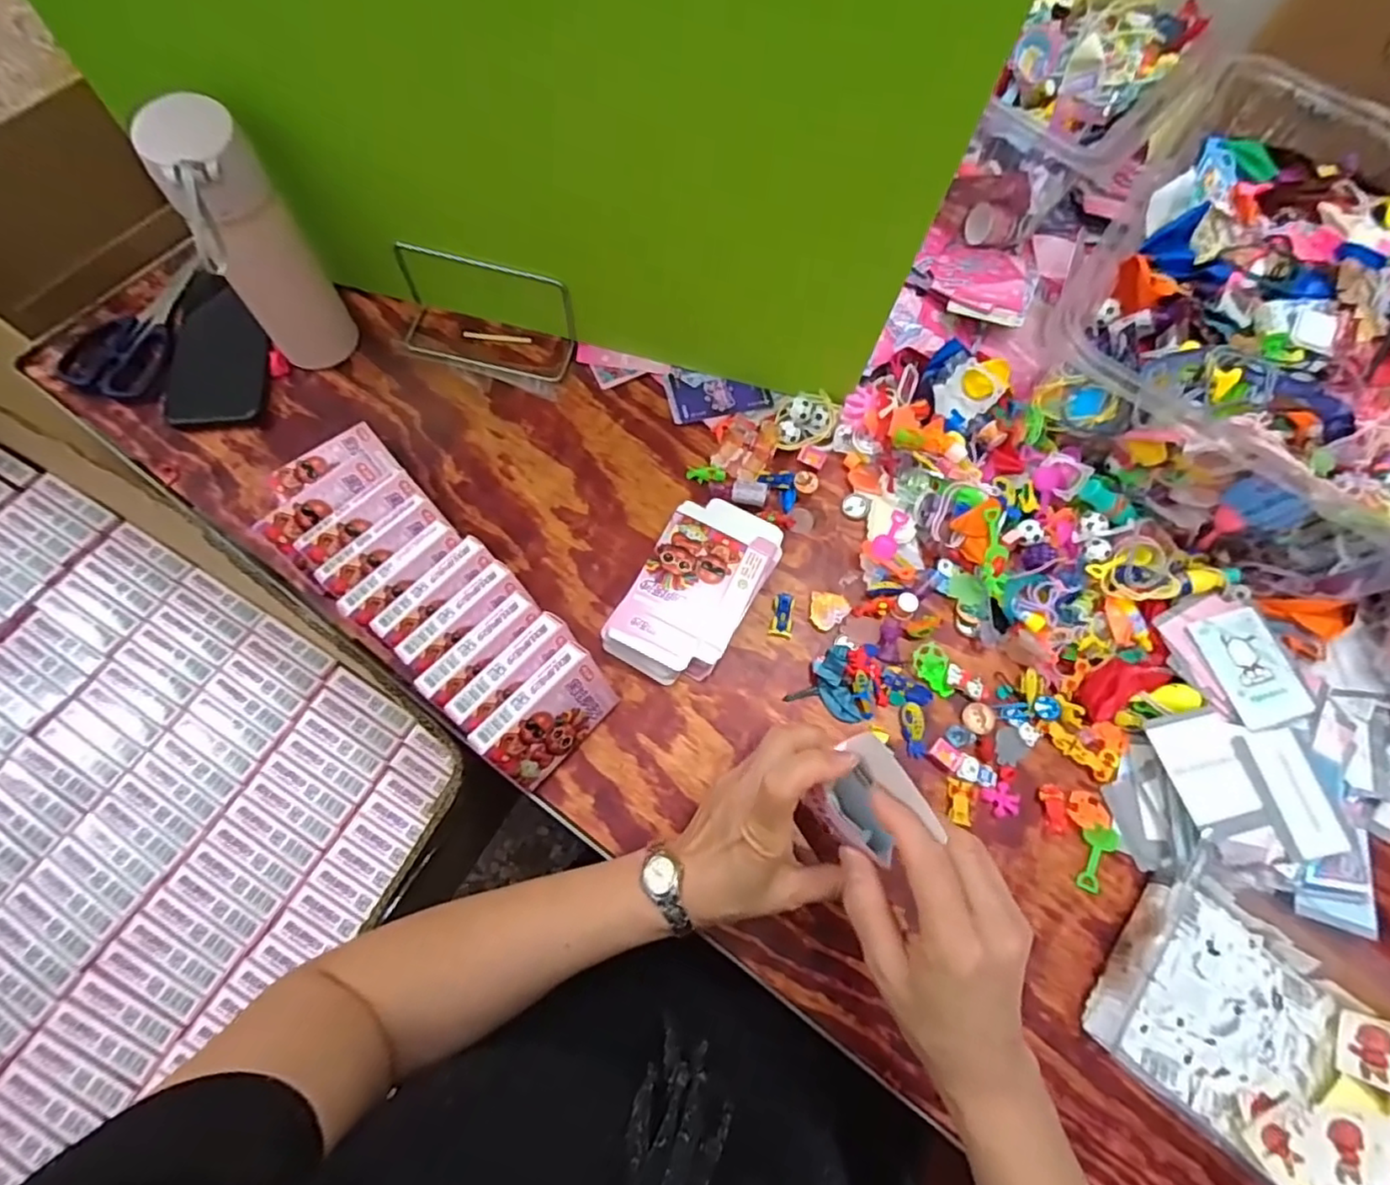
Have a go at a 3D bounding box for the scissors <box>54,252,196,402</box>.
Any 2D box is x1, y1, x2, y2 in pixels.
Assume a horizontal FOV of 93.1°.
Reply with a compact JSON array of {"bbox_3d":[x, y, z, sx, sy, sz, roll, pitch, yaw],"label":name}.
[{"bbox_3d":[-0.494,-0.243,0.588,0.079,0.015,0.153,15,71,3],"label":"scissors"}]

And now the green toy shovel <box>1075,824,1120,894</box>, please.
[{"bbox_3d":[0.292,0.194,0.477,0.024,0.004,0.047,22,71,5],"label":"green toy shovel"}]

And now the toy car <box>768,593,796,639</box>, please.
[{"bbox_3d":[0.070,0.018,0.528,0.018,0.008,0.037,8,70,0],"label":"toy car"}]

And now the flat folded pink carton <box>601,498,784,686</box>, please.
[{"bbox_3d":[0.002,-0.003,0.520,0.088,0.026,0.153,29,72,8],"label":"flat folded pink carton"}]

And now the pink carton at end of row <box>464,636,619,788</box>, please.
[{"bbox_3d":[-0.098,0.088,0.459,0.093,0.069,0.019,-46,46,-16],"label":"pink carton at end of row"}]

